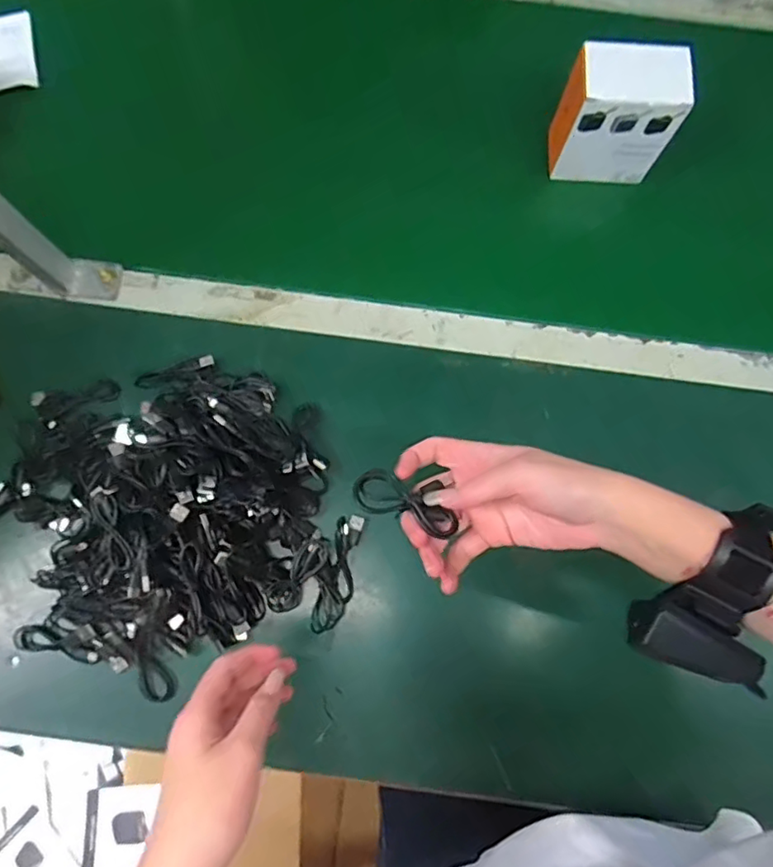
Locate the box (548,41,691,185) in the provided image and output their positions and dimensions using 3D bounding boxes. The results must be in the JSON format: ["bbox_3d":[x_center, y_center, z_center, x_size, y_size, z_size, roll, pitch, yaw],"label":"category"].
[{"bbox_3d":[0.223,-0.308,0.563,0.099,0.117,0.055,3,76,-1],"label":"box"}]

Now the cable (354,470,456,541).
[{"bbox_3d":[0.014,0.040,0.359,0.067,0.014,0.035,27,77,8],"label":"cable"}]

